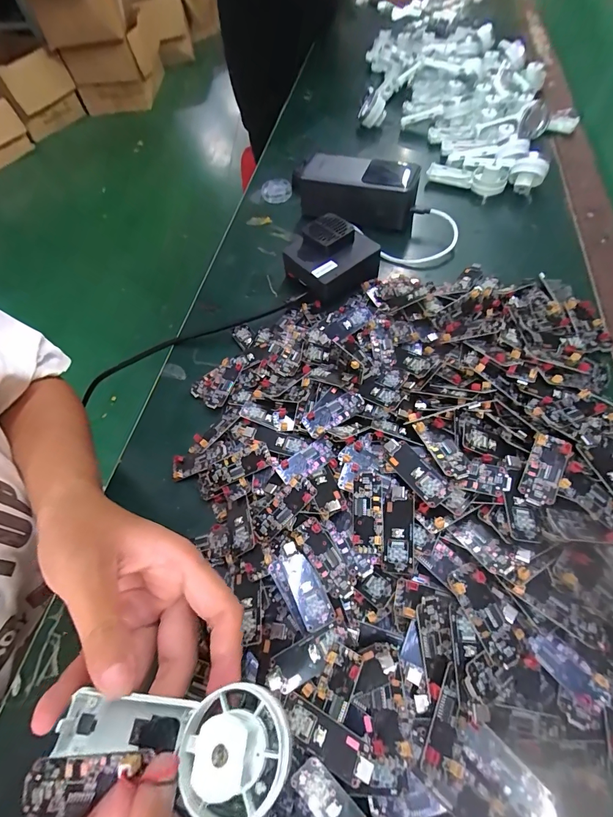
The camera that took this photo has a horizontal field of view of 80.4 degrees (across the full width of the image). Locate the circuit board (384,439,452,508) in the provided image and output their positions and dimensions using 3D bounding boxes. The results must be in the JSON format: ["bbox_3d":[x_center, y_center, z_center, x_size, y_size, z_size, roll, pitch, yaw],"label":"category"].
[{"bbox_3d":[0.070,0.040,0.236,0.018,0.005,0.050,-37,52,-2],"label":"circuit board"}]

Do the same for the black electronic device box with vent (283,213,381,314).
[{"bbox_3d":[0.025,-0.150,0.366,0.080,0.048,0.080,-30,62,-13],"label":"black electronic device box with vent"}]

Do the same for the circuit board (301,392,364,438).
[{"bbox_3d":[0.021,0.004,0.279,0.049,0.005,0.018,-31,63,-14],"label":"circuit board"}]

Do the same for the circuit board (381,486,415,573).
[{"bbox_3d":[0.058,0.074,0.225,0.018,0.005,0.050,7,60,8],"label":"circuit board"}]

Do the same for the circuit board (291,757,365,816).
[{"bbox_3d":[0.016,0.201,0.180,0.052,0.004,0.019,43,90,12],"label":"circuit board"}]

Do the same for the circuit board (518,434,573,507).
[{"bbox_3d":[0.147,0.038,0.225,0.019,0.006,0.049,27,65,18],"label":"circuit board"}]

